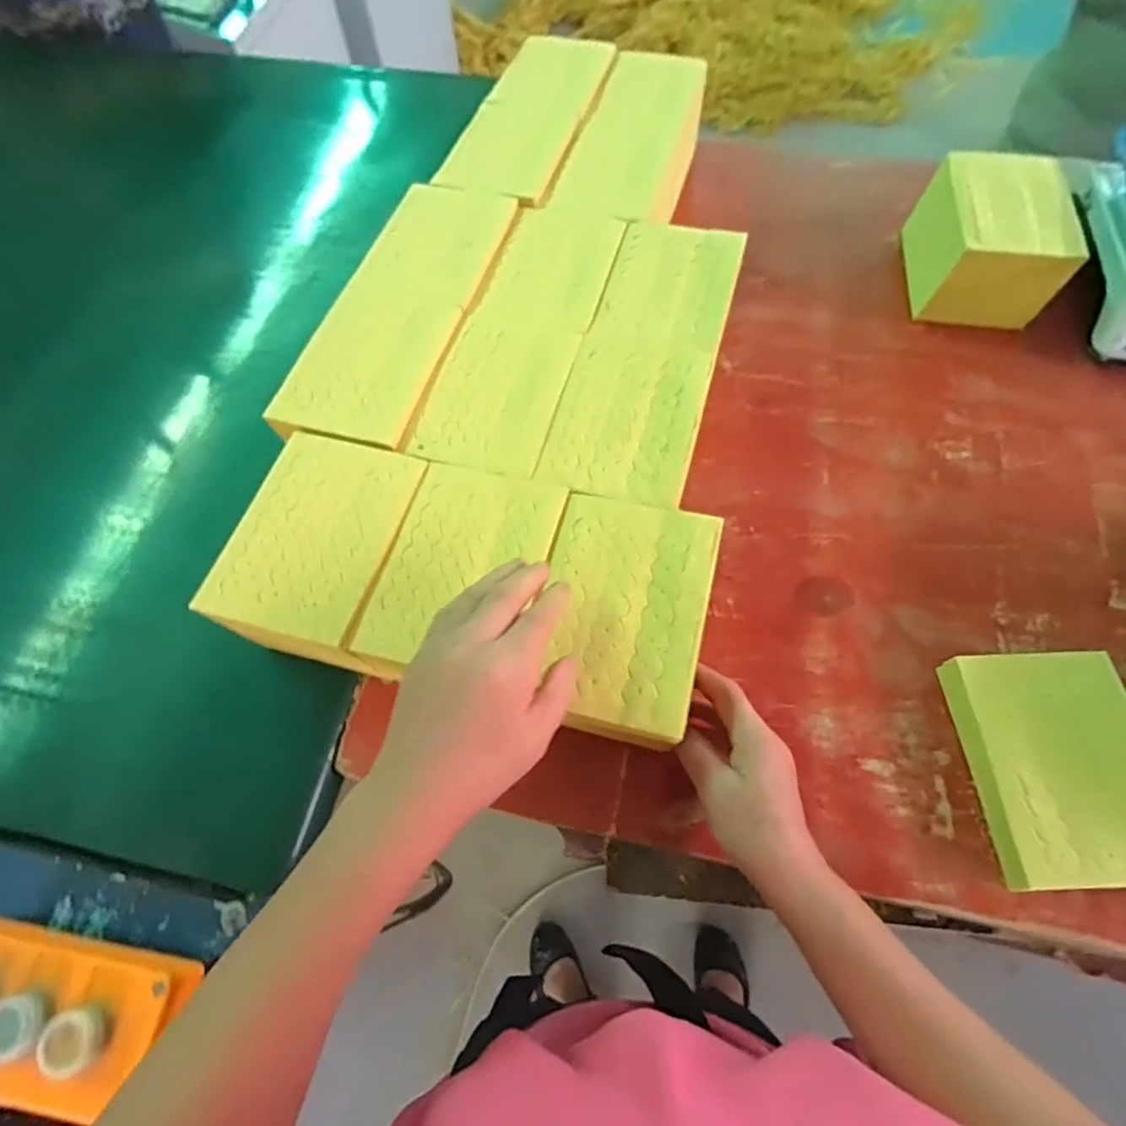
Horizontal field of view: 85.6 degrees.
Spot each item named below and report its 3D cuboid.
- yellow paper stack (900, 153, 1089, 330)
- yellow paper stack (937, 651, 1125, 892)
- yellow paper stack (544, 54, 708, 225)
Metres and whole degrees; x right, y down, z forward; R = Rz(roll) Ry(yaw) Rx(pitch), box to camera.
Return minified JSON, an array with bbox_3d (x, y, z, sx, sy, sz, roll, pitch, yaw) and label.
[{"bbox_3d":[0.459,-0.346,0.663,0.116,0.111,0.157,6,64,5],"label":"yellow paper stack"},{"bbox_3d":[0.370,0.149,0.451,0.120,0.037,0.166,-4,63,0],"label":"yellow paper stack"},{"bbox_3d":[0.085,-0.458,0.718,0.117,0.121,0.298,14,65,9],"label":"yellow paper stack"}]

